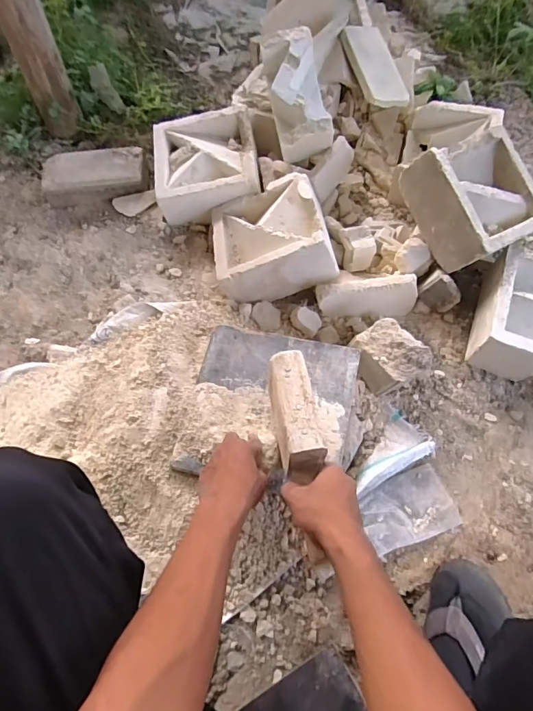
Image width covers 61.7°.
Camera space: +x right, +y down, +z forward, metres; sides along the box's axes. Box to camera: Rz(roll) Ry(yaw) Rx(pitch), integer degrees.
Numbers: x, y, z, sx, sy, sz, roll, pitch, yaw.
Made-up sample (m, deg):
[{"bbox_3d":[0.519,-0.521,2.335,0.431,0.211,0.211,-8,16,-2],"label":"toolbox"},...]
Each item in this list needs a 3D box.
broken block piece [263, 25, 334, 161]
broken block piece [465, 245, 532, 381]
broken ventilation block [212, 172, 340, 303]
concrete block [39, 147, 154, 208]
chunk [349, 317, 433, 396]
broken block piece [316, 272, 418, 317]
[{"bbox_3d":[0.062,-0.499,0.859,0.103,0.080,0.217,-11,90,-3],"label":"broken block piece"},{"bbox_3d":[0.428,-0.073,0.766,0.104,0.086,0.212,23,68,12],"label":"broken block piece"},{"bbox_3d":[0.008,-0.226,0.826,0.210,0.106,0.215,-8,65,-2],"label":"broken ventilation block"},{"bbox_3d":[-0.369,-0.384,0.968,0.214,0.059,0.115,-6,65,-1],"label":"concrete block"},{"bbox_3d":[0.195,0.008,0.736,0.080,0.110,0.114,-31,68,-12],"label":"chunk"},{"bbox_3d":[0.178,-0.113,0.796,0.177,0.063,0.055,-4,65,0],"label":"broken block piece"}]

